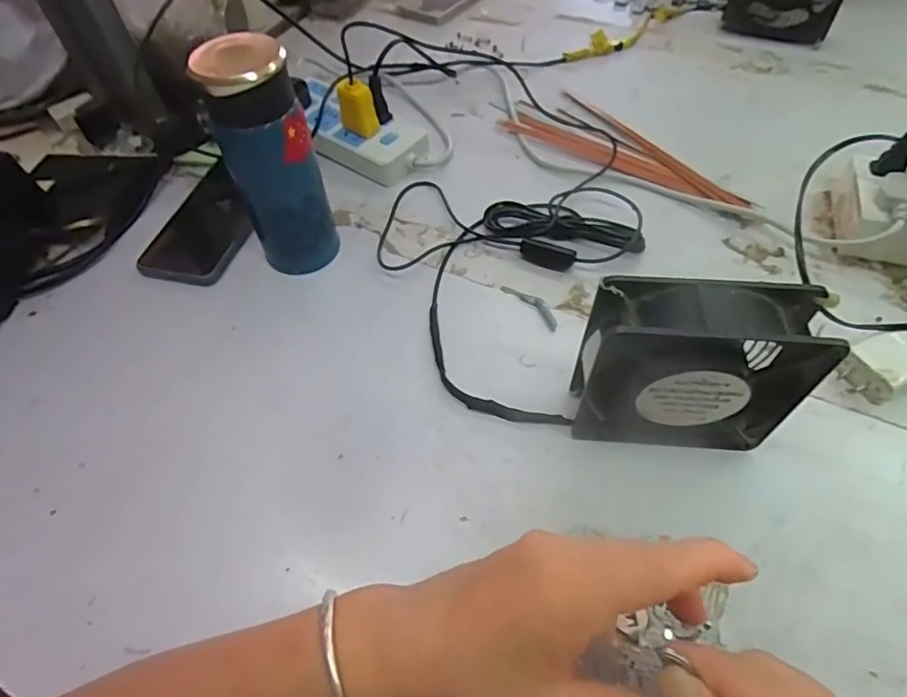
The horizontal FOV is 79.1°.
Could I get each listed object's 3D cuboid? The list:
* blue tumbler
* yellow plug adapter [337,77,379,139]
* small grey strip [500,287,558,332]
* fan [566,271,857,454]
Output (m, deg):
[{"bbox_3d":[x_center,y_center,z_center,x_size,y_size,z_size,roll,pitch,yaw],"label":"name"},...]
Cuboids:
[{"bbox_3d":[-0.132,-0.131,0.409,0.064,0.171,0.066,-1,54,2],"label":"blue tumbler"},{"bbox_3d":[-0.090,-0.227,0.517,0.034,0.049,0.018,26,59,19],"label":"yellow plug adapter"},{"bbox_3d":[0.062,-0.036,0.433,0.013,0.006,0.058,-36,61,-21],"label":"small grey strip"},{"bbox_3d":[0.140,0.014,0.326,0.127,0.118,0.044,3,55,5],"label":"fan"}]

